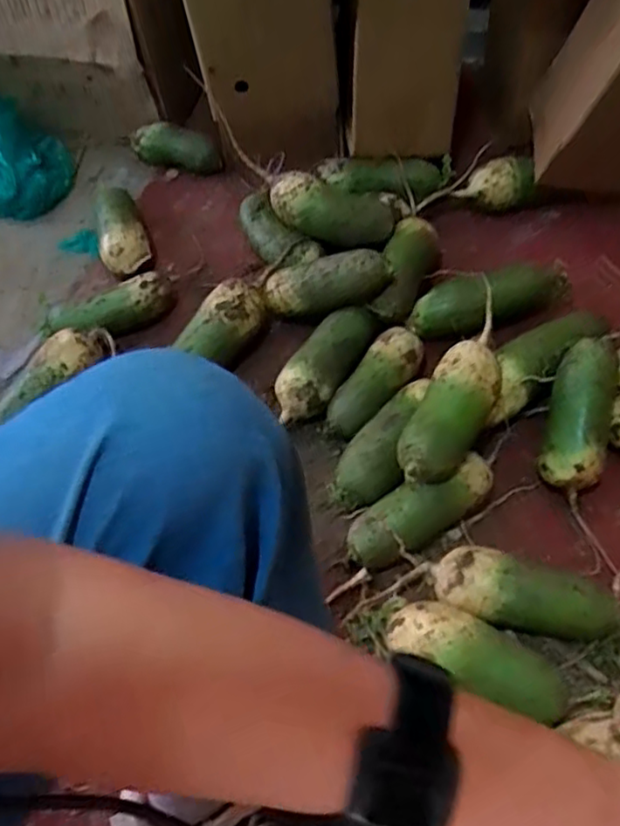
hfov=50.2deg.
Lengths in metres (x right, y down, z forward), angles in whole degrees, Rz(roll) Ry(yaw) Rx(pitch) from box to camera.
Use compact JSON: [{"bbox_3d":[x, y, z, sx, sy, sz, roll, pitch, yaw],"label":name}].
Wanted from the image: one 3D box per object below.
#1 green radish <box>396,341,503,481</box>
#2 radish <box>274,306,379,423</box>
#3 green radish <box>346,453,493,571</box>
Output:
[{"bbox_3d":[0.146,0.003,0.691,0.072,0.064,0.156,26,79,18],"label":"green radish"},{"bbox_3d":[0.021,-0.061,0.789,0.057,0.054,0.163,29,66,20],"label":"radish"},{"bbox_3d":[0.115,0.105,0.703,0.166,0.063,0.061,-30,62,-13],"label":"green radish"}]

